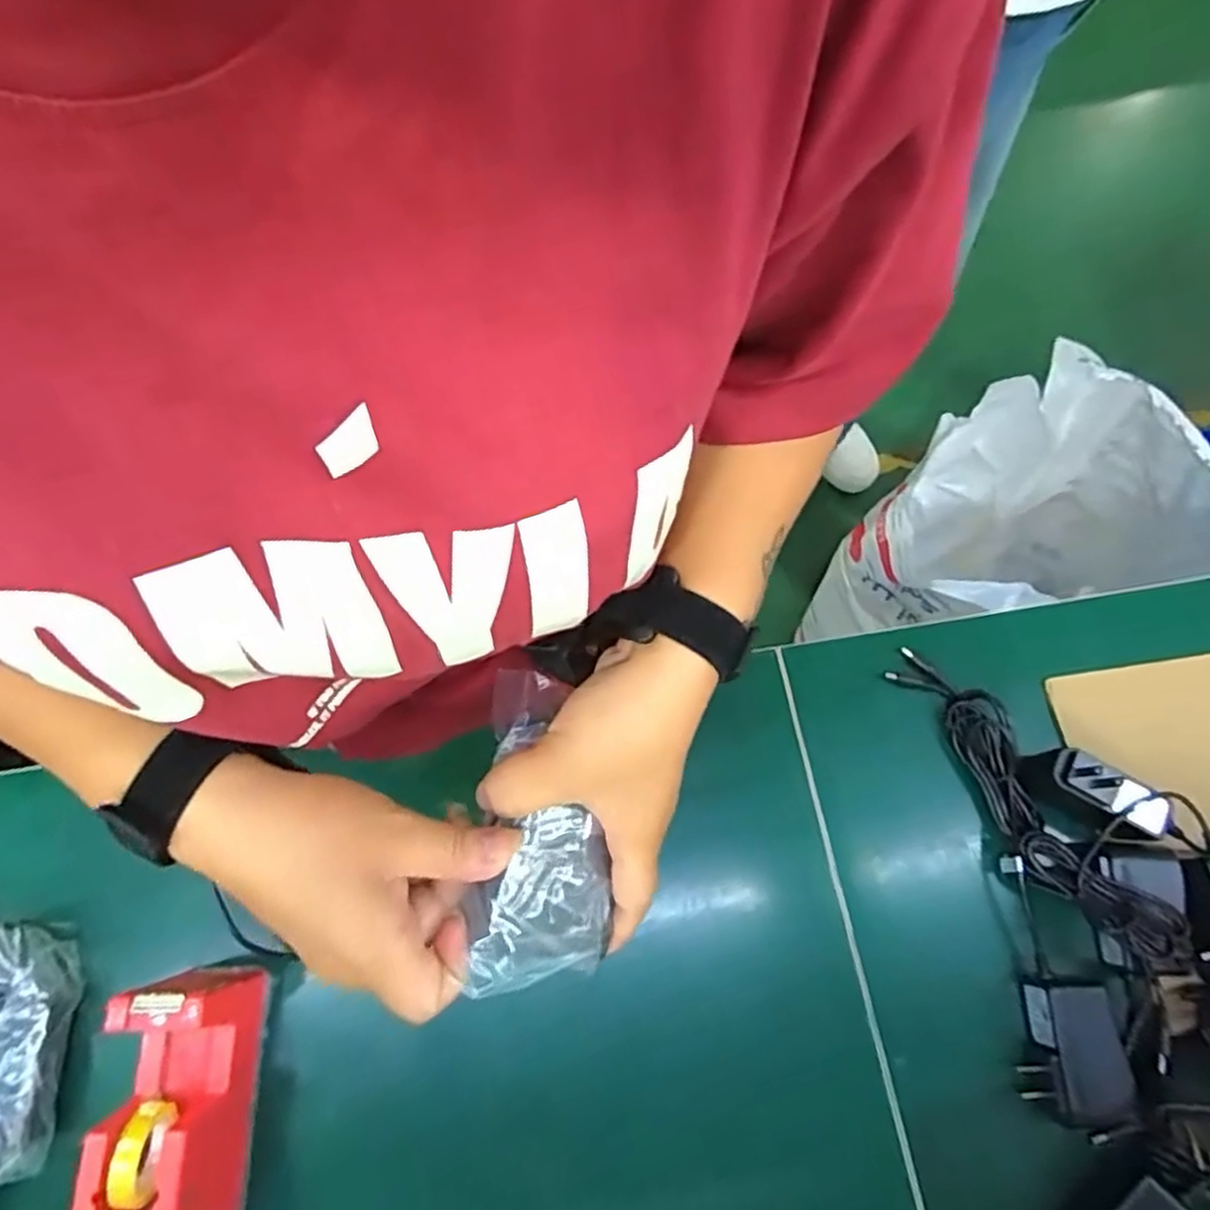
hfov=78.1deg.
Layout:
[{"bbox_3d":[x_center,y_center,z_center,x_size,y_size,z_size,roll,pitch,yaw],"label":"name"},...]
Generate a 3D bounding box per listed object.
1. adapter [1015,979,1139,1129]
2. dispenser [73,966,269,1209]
[{"bbox_3d":[0.263,0.252,0.421,0.050,0.028,0.071,5,72,1],"label":"adapter"},{"bbox_3d":[-0.221,0.268,0.389,0.059,0.073,0.135,-3,72,-2],"label":"dispenser"}]

